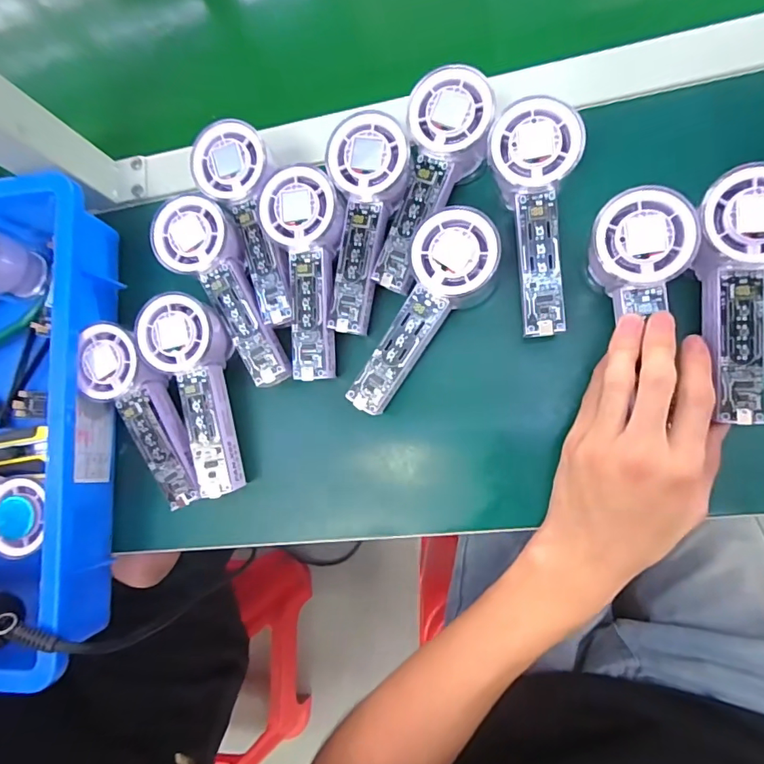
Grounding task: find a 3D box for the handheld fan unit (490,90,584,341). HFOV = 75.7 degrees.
[{"bbox_3d":[0.097,-0.105,0.318,0.054,0.029,0.142,1,83,13],"label":"handheld fan unit"}]

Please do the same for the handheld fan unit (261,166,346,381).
[{"bbox_3d":[-0.051,-0.076,0.352,0.053,0.035,0.145,-8,81,12],"label":"handheld fan unit"}]

